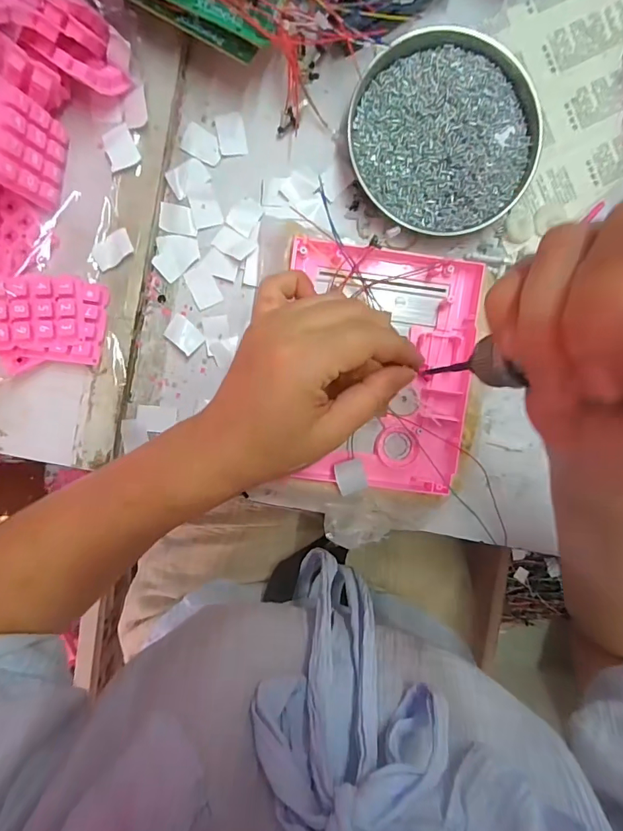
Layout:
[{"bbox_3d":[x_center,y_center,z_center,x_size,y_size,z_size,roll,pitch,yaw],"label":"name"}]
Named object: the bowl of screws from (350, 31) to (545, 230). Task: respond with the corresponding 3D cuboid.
[{"bbox_3d":[0.096,-0.205,0.322,0.131,0.020,0.132,0,96,-2],"label":"bowl of screws"}]

